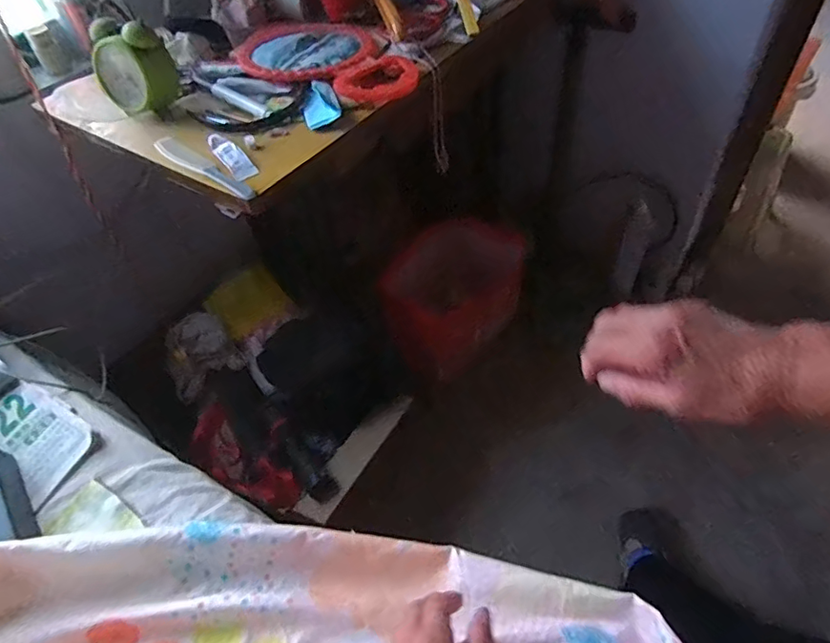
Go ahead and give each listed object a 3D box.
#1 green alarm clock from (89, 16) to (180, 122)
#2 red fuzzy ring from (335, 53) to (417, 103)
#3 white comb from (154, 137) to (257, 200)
[{"bbox_3d":[-0.329,-0.295,0.619,0.082,0.094,0.048,13,51,16],"label":"green alarm clock"},{"bbox_3d":[-0.047,-0.288,0.636,0.098,0.022,0.073,-23,51,-15],"label":"red fuzzy ring"},{"bbox_3d":[-0.226,-0.164,0.559,0.028,0.008,0.179,-38,56,-25],"label":"white comb"}]

